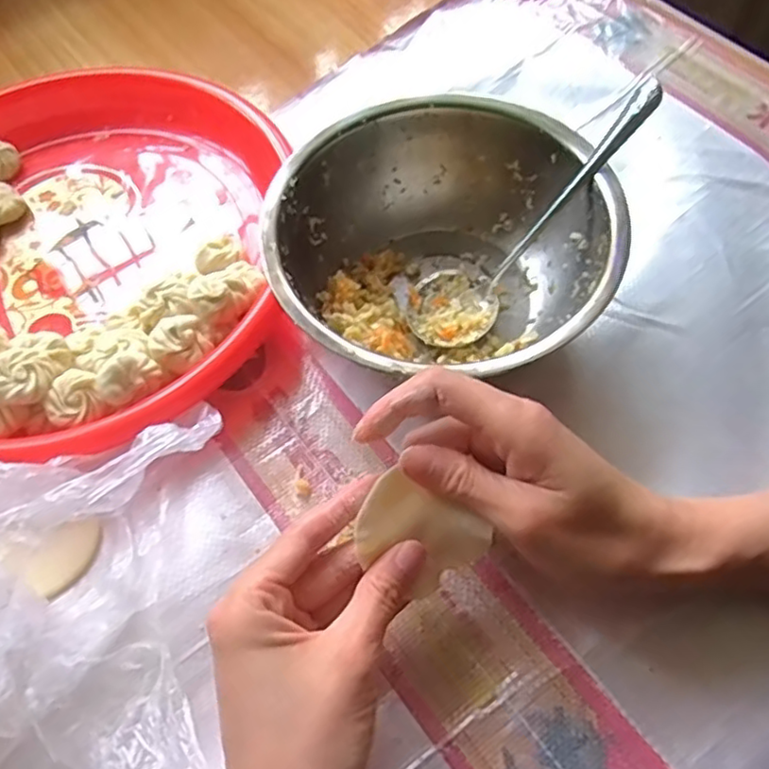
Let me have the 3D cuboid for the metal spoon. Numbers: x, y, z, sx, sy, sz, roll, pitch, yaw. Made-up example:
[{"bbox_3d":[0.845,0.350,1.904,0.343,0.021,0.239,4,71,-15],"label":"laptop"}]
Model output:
[{"bbox_3d":[0.082,-0.088,0.361,0.172,0.030,0.050,-46,60,25],"label":"metal spoon"}]

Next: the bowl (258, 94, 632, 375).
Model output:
[{"bbox_3d":[0.031,-0.076,0.373,0.177,0.073,0.162,-2,61,3],"label":"bowl"}]

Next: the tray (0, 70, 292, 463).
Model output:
[{"bbox_3d":[-0.206,-0.085,0.406,0.273,0.045,0.278,-2,61,3],"label":"tray"}]

